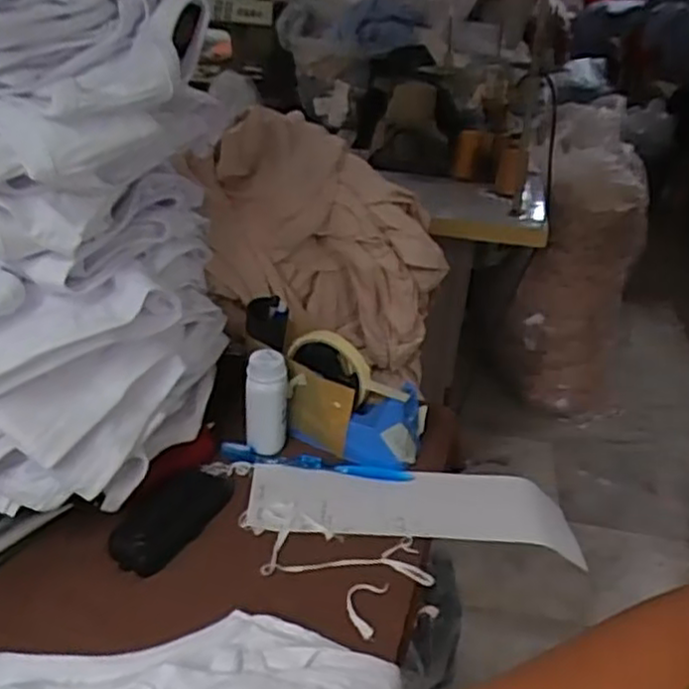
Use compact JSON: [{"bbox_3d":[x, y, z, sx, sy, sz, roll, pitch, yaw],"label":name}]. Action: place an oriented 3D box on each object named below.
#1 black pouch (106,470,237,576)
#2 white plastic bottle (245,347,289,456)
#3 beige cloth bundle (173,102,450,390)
[{"bbox_3d":[-0.139,0.140,0.606,0.049,0.027,0.121,23,37,27],"label":"black pouch"},{"bbox_3d":[-0.072,0.054,0.665,0.038,0.096,0.030,3,33,-1],"label":"white plastic bottle"},{"bbox_3d":[-0.023,-0.107,0.878,0.316,0.291,0.165,-11,36,-22],"label":"beige cloth bundle"}]

